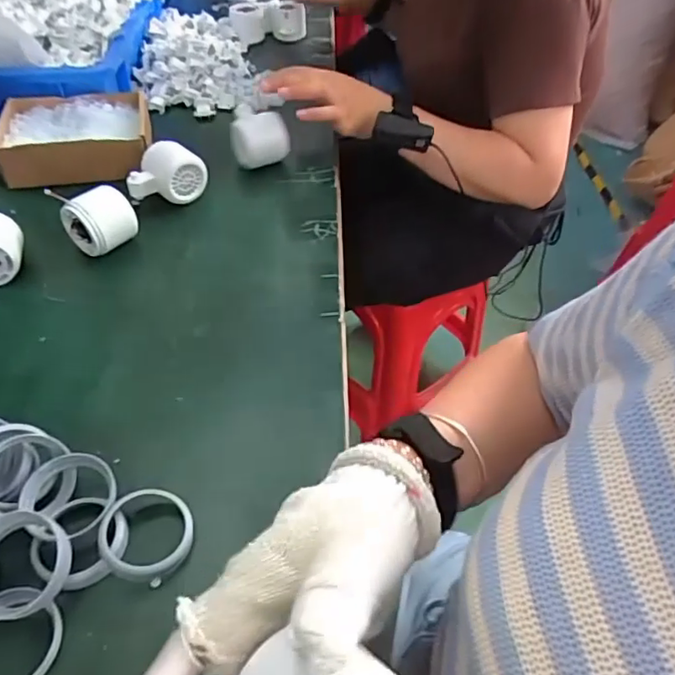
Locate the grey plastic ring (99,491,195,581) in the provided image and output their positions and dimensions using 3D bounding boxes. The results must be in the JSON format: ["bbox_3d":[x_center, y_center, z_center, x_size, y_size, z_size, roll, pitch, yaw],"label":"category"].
[{"bbox_3d":[-0.124,0.127,0.365,0.057,0.014,0.057,2,47,-2],"label":"grey plastic ring"}]

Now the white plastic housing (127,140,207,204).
[{"bbox_3d":[-0.192,-0.181,0.625,0.082,0.060,0.048,-14,49,-15],"label":"white plastic housing"}]

